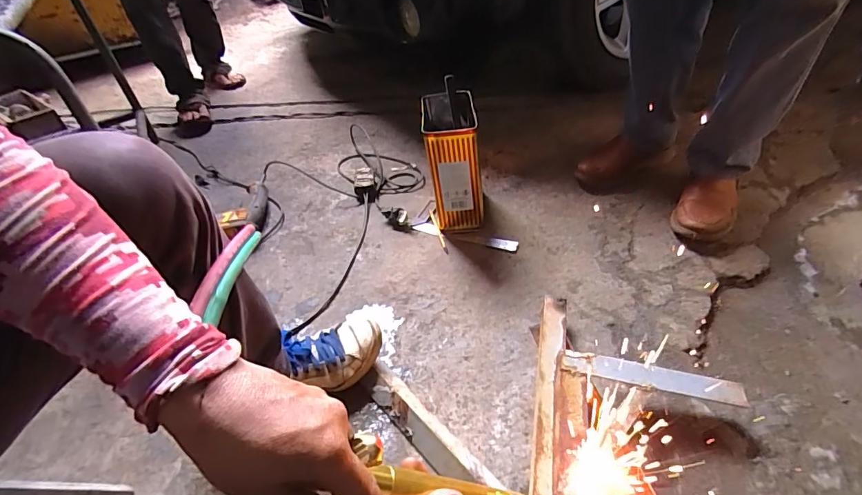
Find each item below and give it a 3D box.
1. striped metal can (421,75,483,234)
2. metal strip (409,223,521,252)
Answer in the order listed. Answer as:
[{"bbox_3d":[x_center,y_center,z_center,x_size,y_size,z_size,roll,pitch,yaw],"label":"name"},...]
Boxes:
[{"bbox_3d":[0.048,-0.181,0.929,0.106,0.244,0.186,-3,42,4],"label":"striped metal can"},{"bbox_3d":[0.071,-0.024,0.945,0.239,0.009,0.033,12,45,23],"label":"metal strip"}]

